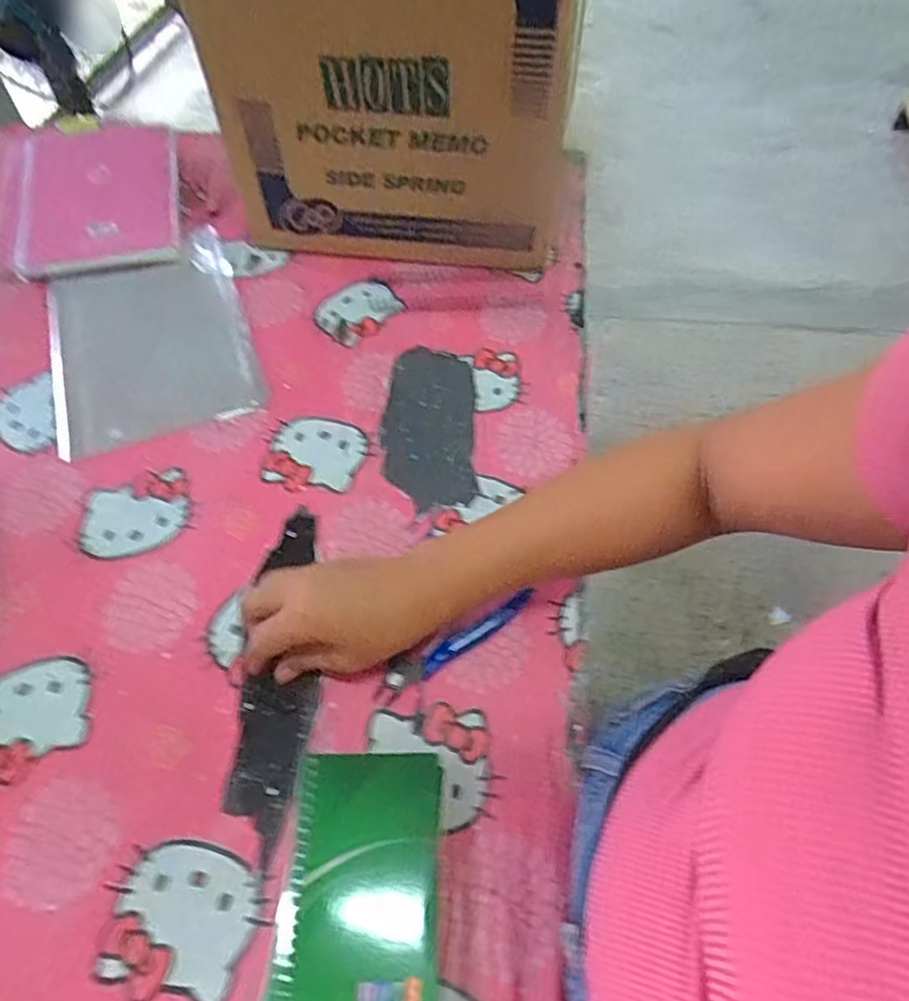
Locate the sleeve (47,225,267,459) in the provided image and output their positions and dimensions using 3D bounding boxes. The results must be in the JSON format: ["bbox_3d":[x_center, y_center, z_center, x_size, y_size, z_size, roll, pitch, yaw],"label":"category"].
[{"bbox_3d":[-0.279,-0.148,0.604,0.171,0.010,0.237,-19,58,-8],"label":"sleeve"}]

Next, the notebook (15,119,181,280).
[{"bbox_3d":[-0.377,-0.327,0.701,0.161,0.015,0.217,-12,69,-6],"label":"notebook"}]

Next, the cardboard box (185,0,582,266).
[{"bbox_3d":[-0.027,-0.455,0.611,0.290,0.311,0.333,9,57,7],"label":"cardboard box"}]

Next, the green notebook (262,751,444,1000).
[{"bbox_3d":[-0.050,0.207,0.359,0.082,0.015,0.132,2,57,2],"label":"green notebook"}]

